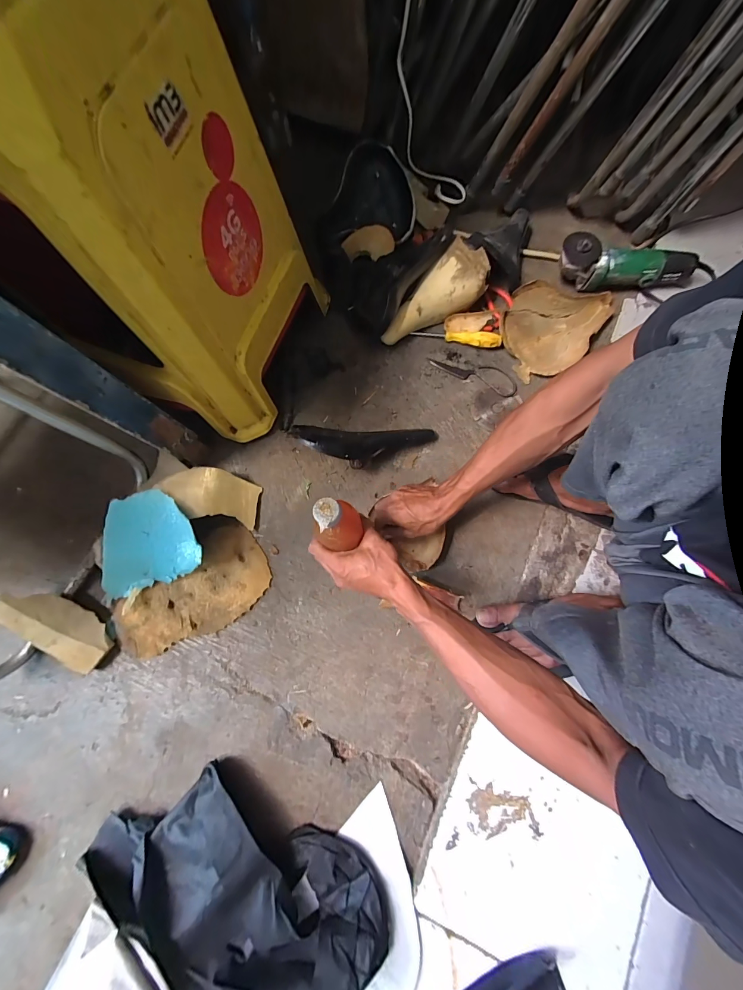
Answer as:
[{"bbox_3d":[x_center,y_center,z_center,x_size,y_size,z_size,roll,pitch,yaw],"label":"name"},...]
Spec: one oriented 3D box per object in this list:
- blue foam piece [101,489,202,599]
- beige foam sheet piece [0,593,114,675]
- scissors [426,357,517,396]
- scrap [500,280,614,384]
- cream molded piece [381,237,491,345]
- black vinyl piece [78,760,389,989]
[{"bbox_3d":[-0.373,0.079,0.563,0.199,0.029,0.151,-16,103,11],"label":"blue foam piece"},{"bbox_3d":[-0.504,0.211,0.561,0.173,0.021,0.076,33,79,-6],"label":"beige foam sheet piece"},{"bbox_3d":[0.201,-0.244,0.687,0.178,0.004,0.053,25,78,6],"label":"scissors"},{"bbox_3d":[0.357,-0.345,0.687,0.168,0.053,0.249,38,80,9],"label":"scrap"},{"bbox_3d":[0.117,-0.376,0.677,0.228,0.058,0.093,-38,79,8],"label":"cream molded piece"},{"bbox_3d":[-0.190,0.544,0.479,0.420,0.078,0.209,27,79,7],"label":"black vinyl piece"}]

